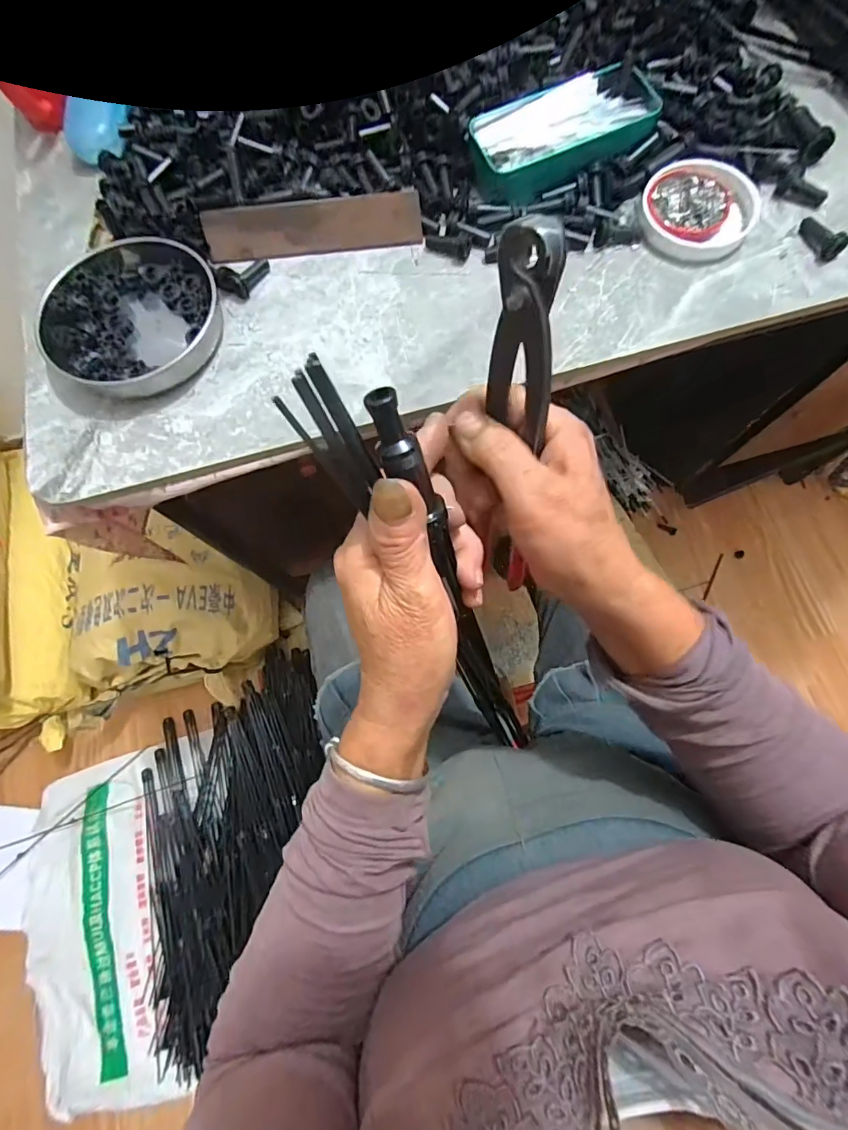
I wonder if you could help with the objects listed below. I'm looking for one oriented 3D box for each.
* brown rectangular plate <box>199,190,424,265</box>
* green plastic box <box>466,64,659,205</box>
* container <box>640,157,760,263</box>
[{"bbox_3d":[-0.092,-0.284,0.404,0.178,0.011,0.037,-4,119,4],"label":"brown rectangular plate"},{"bbox_3d":[0.115,-0.362,0.403,0.159,0.025,0.074,-26,75,-4],"label":"green plastic box"},{"bbox_3d":[0.223,-0.290,0.393,0.090,0.015,0.086,-1,74,3],"label":"container"}]

